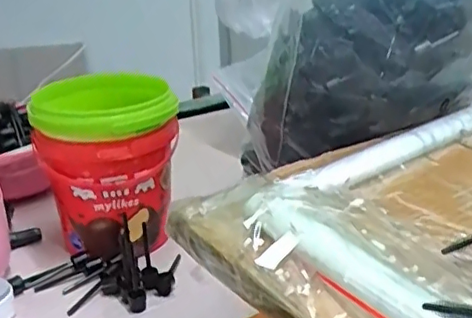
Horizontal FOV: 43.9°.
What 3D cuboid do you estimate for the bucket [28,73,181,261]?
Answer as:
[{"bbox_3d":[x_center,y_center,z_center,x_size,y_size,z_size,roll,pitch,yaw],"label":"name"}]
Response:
[{"bbox_3d":[-0.121,0.008,0.568,0.126,0.162,0.128,-2,23,1],"label":"bucket"}]

